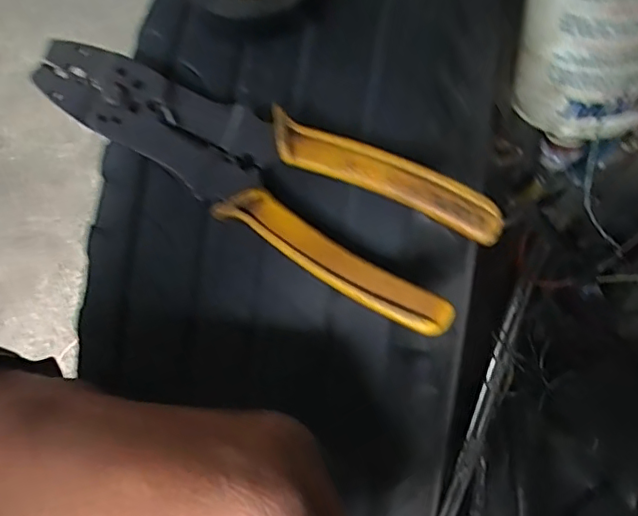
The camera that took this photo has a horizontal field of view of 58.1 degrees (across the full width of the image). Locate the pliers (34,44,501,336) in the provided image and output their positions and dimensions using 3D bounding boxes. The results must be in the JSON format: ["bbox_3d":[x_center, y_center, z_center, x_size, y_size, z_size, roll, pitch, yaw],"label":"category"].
[{"bbox_3d":[-0.034,-0.041,0.249,0.216,0.027,0.050,27,65,18],"label":"pliers"}]

